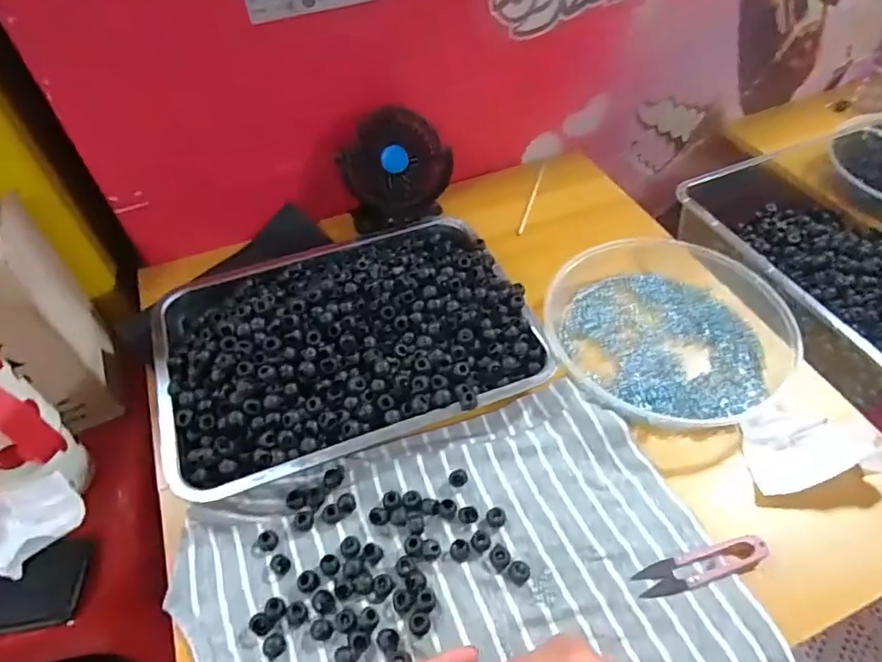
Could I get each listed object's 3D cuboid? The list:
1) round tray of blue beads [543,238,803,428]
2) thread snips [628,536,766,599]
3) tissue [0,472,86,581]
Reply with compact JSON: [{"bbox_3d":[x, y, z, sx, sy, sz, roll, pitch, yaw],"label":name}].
[{"bbox_3d":[0.230,-0.016,0.560,0.223,0.043,0.234,-2,51,2],"label":"round tray of blue beads"},{"bbox_3d":[0.195,0.175,0.423,0.099,0.012,0.025,-14,51,-8],"label":"thread snips"},{"bbox_3d":[-0.395,0.182,0.524,0.103,0.050,0.081,-1,51,2],"label":"tissue"}]

